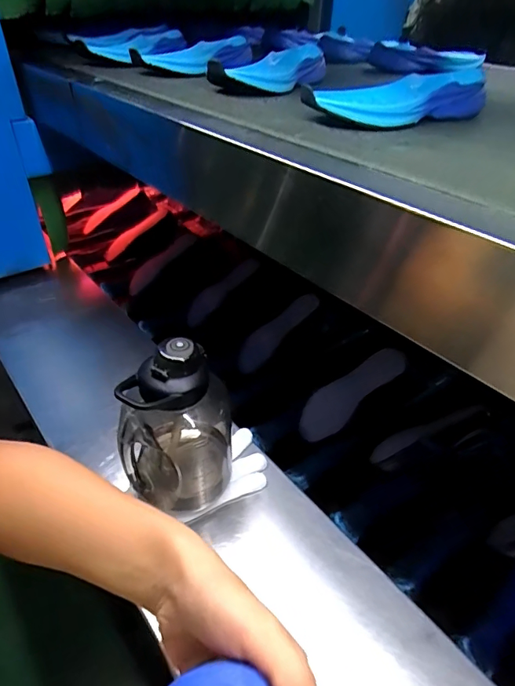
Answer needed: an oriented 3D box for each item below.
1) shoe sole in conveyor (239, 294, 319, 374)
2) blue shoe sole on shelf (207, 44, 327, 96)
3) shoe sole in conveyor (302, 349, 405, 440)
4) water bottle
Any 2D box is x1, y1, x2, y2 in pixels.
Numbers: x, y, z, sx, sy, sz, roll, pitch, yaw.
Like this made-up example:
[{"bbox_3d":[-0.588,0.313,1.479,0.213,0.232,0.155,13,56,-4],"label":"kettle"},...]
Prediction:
[{"bbox_3d":[0.033,-0.024,0.843,0.194,0.010,0.062,-43,54,-9],"label":"shoe sole in conveyor"},{"bbox_3d":[0.025,-0.395,0.646,0.086,0.037,0.227,23,48,31],"label":"blue shoe sole on shelf"},{"bbox_3d":[0.149,0.079,0.717,0.199,0.026,0.058,-38,49,-2],"label":"shoe sole in conveyor"},{"bbox_3d":[-0.095,0.104,0.519,0.122,0.213,0.099,1,40,4],"label":"water bottle"}]

